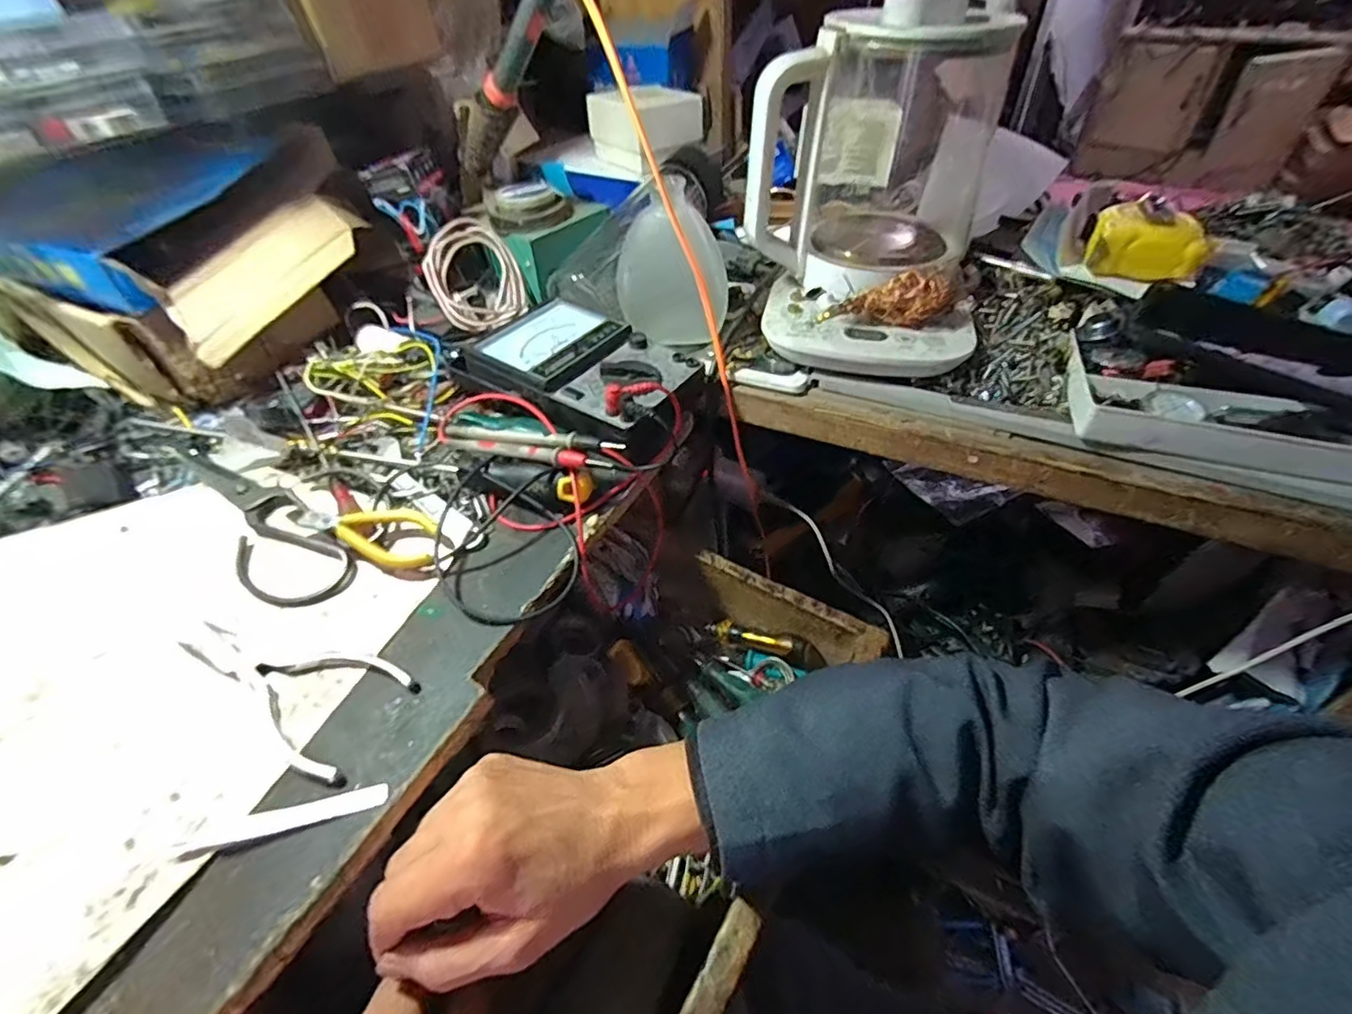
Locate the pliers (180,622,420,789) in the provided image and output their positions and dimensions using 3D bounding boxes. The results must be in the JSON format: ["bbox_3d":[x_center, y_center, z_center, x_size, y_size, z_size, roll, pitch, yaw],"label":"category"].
[{"bbox_3d":[-0.227,0.101,0.346,0.147,0.007,0.066,16,49,18],"label":"pliers"}]

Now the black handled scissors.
[{"bbox_3d":[-0.303,0.007,0.424,0.200,0.022,0.054,31,59,26],"label":"black handled scissors"}]

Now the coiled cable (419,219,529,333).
[{"bbox_3d":[-0.192,-0.219,0.570,0.084,0.097,0.019,-33,18,-25],"label":"coiled cable"}]

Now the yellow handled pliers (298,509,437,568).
[{"bbox_3d":[-0.203,0.016,0.404,0.092,0.018,0.035,13,48,16],"label":"yellow handled pliers"}]

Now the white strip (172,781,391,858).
[{"bbox_3d":[-0.191,0.154,0.294,0.095,0.005,0.012,-11,42,-11],"label":"white strip"}]

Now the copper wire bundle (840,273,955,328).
[{"bbox_3d":[0.179,-0.167,0.478,0.082,0.039,0.030,8,47,11],"label":"copper wire bundle"}]

